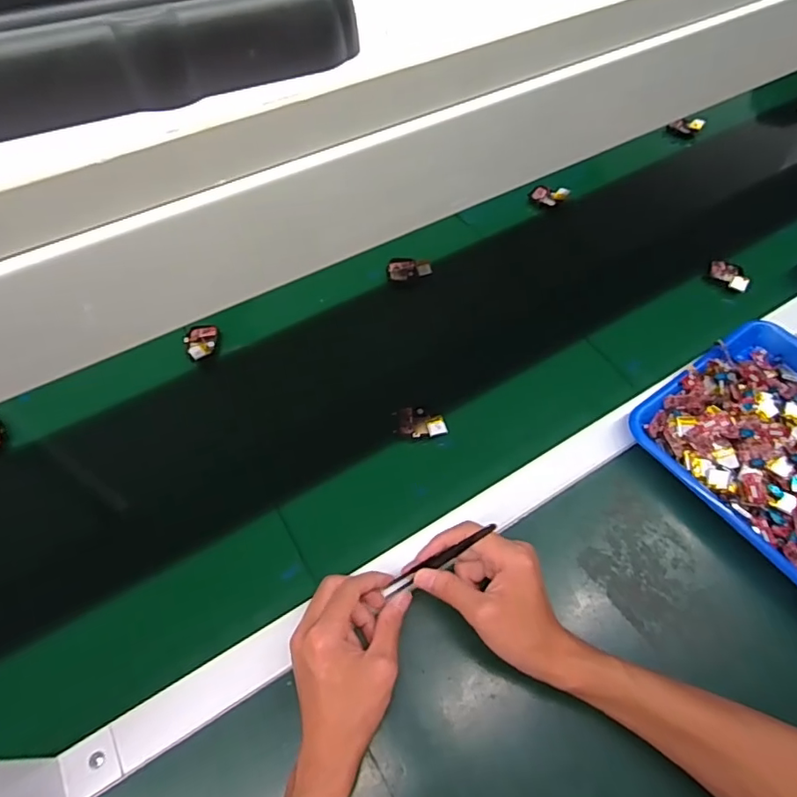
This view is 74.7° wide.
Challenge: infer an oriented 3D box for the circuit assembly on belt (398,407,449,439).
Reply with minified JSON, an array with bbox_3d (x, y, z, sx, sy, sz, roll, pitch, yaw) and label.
[{"bbox_3d":[0.025,0.025,0.561,0.051,0.009,0.036,-2,56,-1],"label":"circuit assembly on belt"}]

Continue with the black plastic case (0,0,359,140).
[{"bbox_3d":[-0.064,-0.096,0.133,0.103,0.031,0.039,-17,57,-12],"label":"black plastic case"}]

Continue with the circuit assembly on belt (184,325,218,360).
[{"bbox_3d":[-0.236,-0.069,0.621,0.033,0.011,0.054,0,56,0],"label":"circuit assembly on belt"}]

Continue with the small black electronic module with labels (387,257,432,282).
[{"bbox_3d":[0.014,-0.172,0.688,0.056,0.015,0.028,-8,56,-5],"label":"small black electronic module with labels"}]

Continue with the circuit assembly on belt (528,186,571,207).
[{"bbox_3d":[0.222,-0.303,0.772,0.056,0.017,0.035,14,57,9],"label":"circuit assembly on belt"}]

